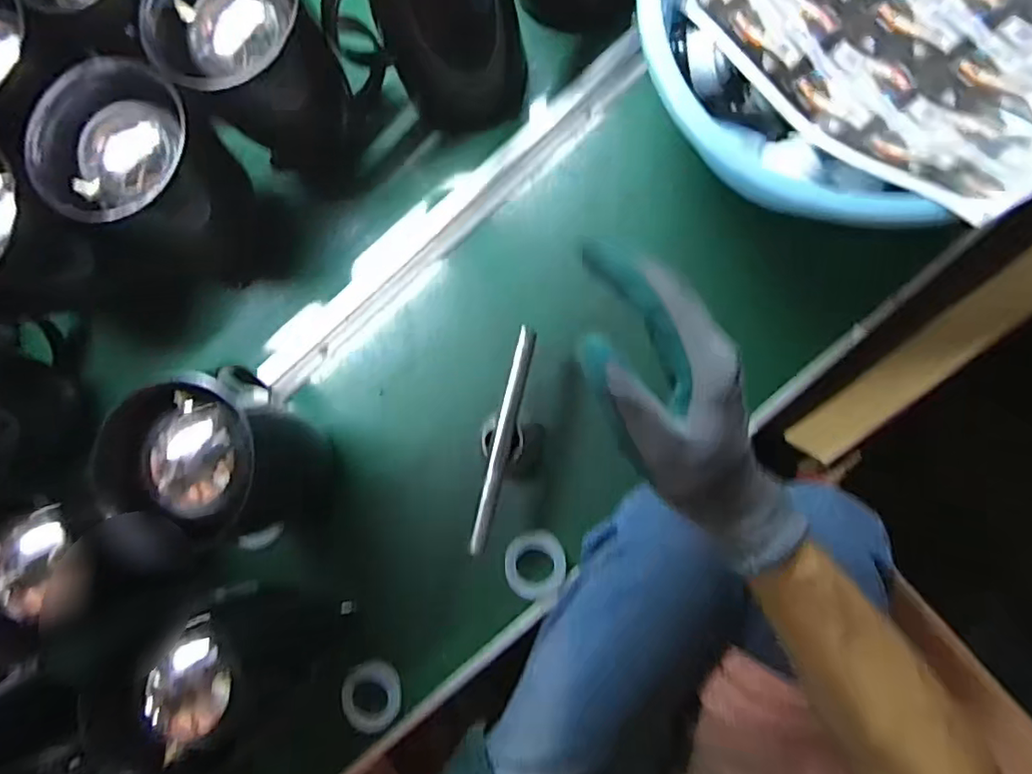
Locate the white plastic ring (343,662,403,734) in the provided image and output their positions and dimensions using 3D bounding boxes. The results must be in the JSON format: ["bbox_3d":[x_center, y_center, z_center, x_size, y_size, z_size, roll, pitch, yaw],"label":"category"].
[{"bbox_3d":[-0.139,0.299,0.574,0.054,0.015,0.061,-9,83,7],"label":"white plastic ring"}]

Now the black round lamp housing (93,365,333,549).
[{"bbox_3d":[-0.253,0.059,0.520,0.111,0.168,0.119,-1,84,8],"label":"black round lamp housing"}]

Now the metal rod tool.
[{"bbox_3d":[-0.012,0.047,0.525,0.016,0.011,0.201,13,86,9],"label":"metal rod tool"}]

